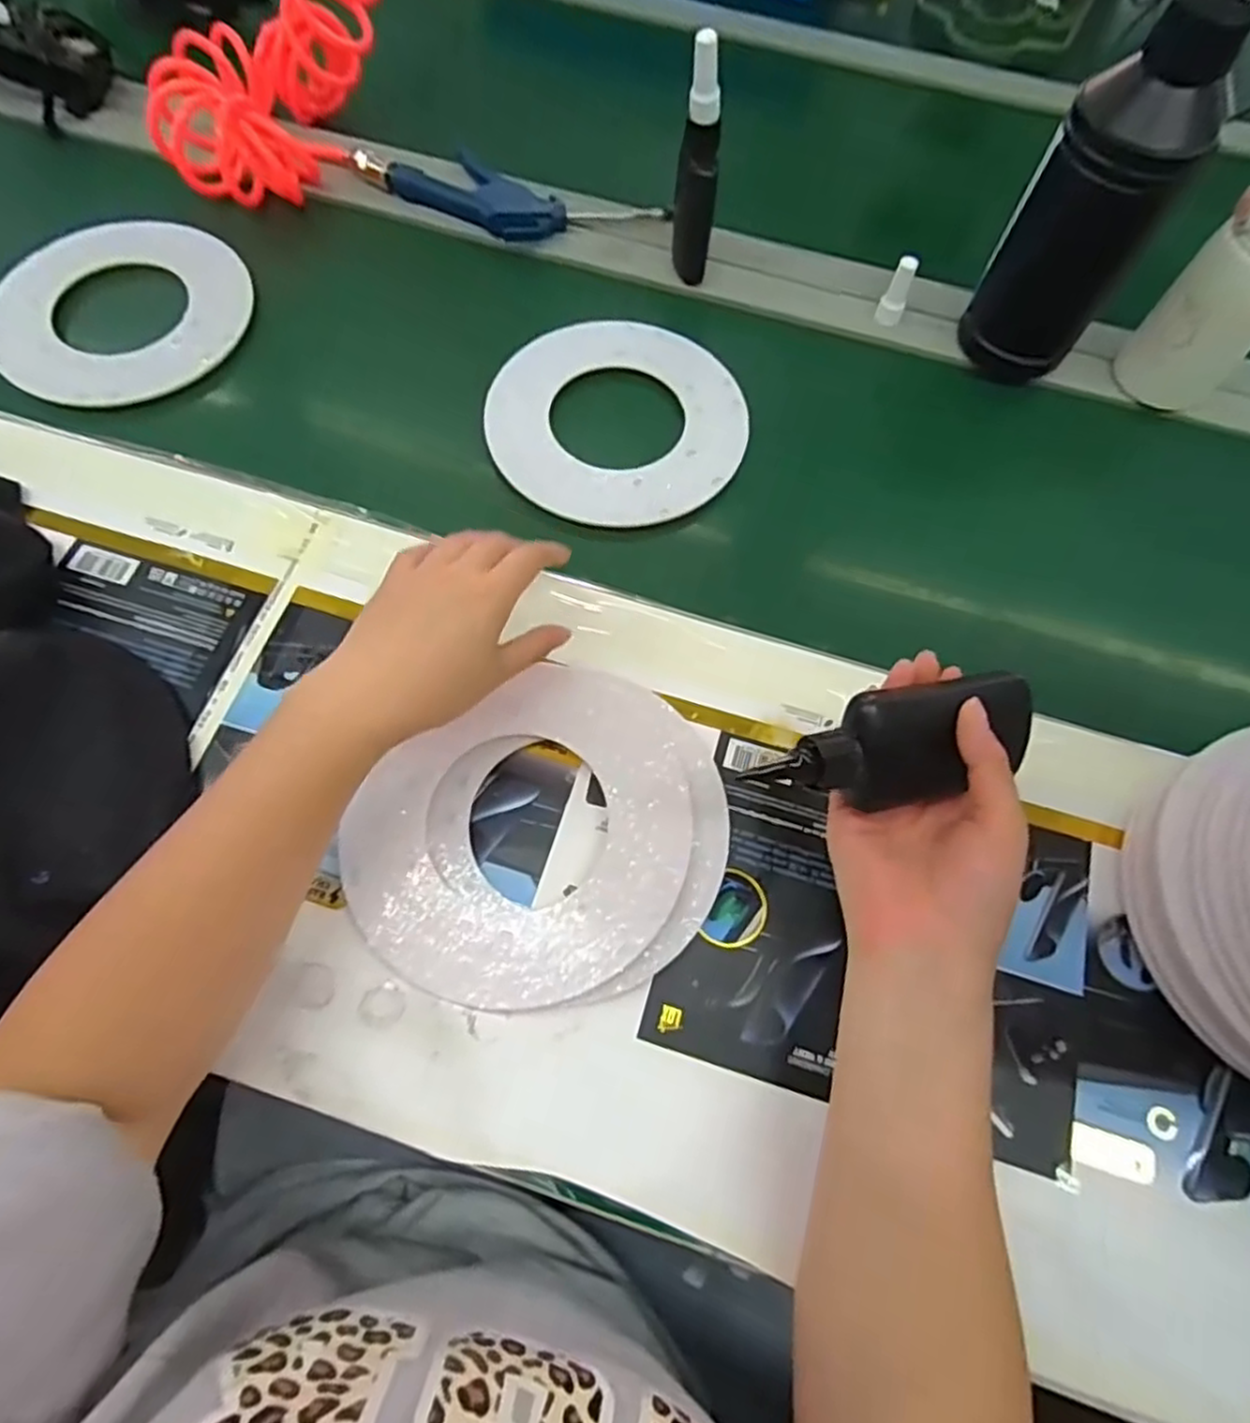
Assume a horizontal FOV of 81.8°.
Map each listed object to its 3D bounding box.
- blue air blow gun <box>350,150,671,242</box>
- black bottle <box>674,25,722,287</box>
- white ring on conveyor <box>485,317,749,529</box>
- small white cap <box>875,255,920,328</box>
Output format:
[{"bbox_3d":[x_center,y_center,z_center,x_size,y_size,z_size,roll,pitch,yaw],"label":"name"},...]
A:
[{"bbox_3d":[-0.100,-0.444,0.619,0.263,0.030,0.084,16,68,5],"label":"blue air blow gun"},{"bbox_3d":[0.055,-0.402,0.538,0.030,0.158,0.026,3,67,0],"label":"black bottle"},{"bbox_3d":[-0.006,-0.216,0.536,0.188,0.011,0.168,11,73,1],"label":"white ring on conveyor"},{"bbox_3d":[0.219,-0.335,0.579,0.019,0.053,0.019,1,67,-2],"label":"small white cap"}]

